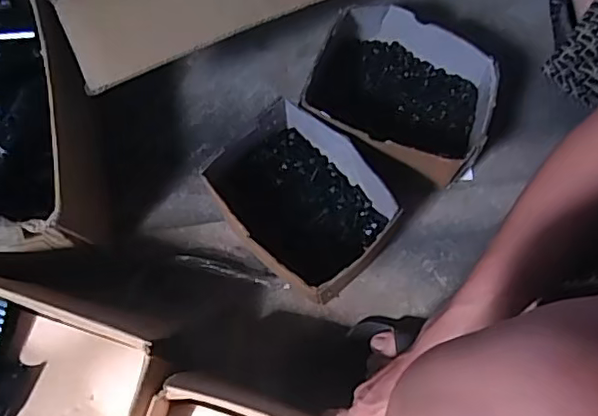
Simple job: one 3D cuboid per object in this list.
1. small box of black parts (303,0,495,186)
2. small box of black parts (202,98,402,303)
[{"bbox_3d":[0.122,-0.134,0.710,0.201,0.090,0.169,22,74,7],"label":"small box of black parts"},{"bbox_3d":[0.006,-0.016,0.678,0.197,0.093,0.136,40,77,12],"label":"small box of black parts"}]

